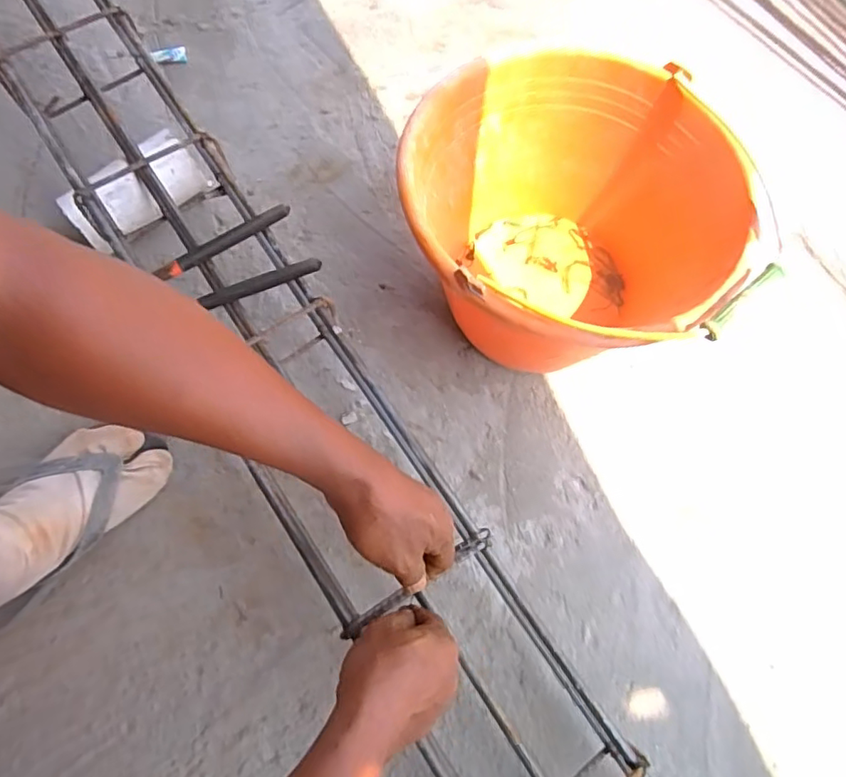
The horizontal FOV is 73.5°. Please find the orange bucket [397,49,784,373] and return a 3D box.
[{"bbox_3d":[0.133,-0.139,0.561,0.284,0.221,0.283,0,72,-1],"label":"orange bucket"}]

